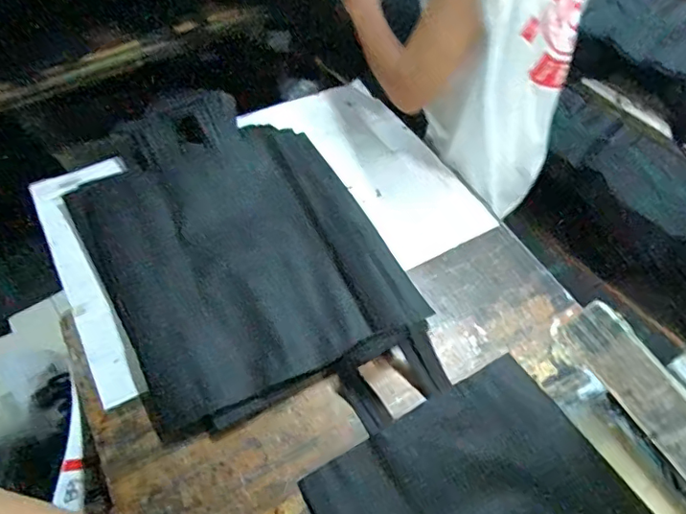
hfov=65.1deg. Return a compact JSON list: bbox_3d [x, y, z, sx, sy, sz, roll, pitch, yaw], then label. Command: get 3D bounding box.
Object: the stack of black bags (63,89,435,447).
[{"bbox_3d":[-0.192,-0.048,0.894,0.419,0.087,0.598,-24,59,-21],"label":"stack of black bags"}]

